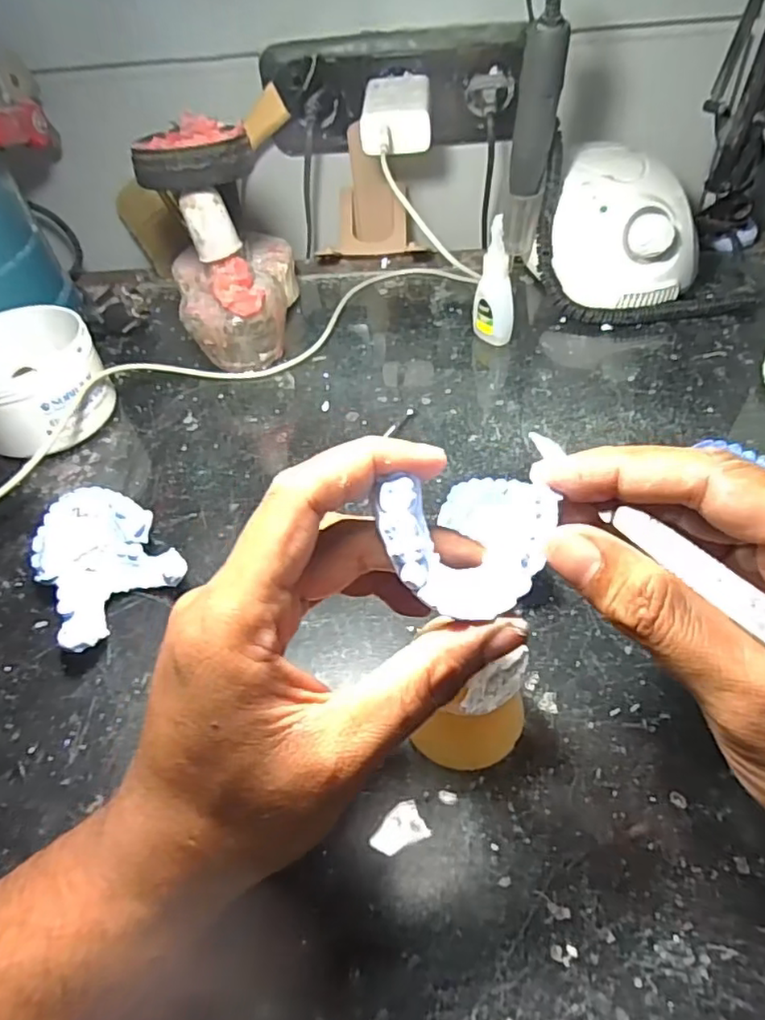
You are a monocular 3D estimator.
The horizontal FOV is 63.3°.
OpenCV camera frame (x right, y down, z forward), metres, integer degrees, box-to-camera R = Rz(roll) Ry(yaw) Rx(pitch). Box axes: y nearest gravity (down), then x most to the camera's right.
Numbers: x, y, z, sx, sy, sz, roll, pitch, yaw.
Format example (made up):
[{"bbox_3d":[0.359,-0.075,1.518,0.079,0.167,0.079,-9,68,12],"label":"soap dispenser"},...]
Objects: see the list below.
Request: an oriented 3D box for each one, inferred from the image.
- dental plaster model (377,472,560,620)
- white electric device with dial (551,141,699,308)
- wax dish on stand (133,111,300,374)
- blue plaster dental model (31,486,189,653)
[{"bbox_3d":[0.023,0.010,0.192,0.051,0.019,0.042,17,79,-1],"label":"dental plaster model"},{"bbox_3d":[0.188,-0.213,0.478,0.106,0.083,0.113,13,51,17],"label":"white electric device with dial"},{"bbox_3d":[-0.106,-0.177,0.432,0.080,0.148,0.092,-13,49,-6],"label":"wax dish on stand"},{"bbox_3d":[-0.151,0.027,0.335,0.065,0.024,0.097,-33,53,-22],"label":"blue plaster dental model"}]

